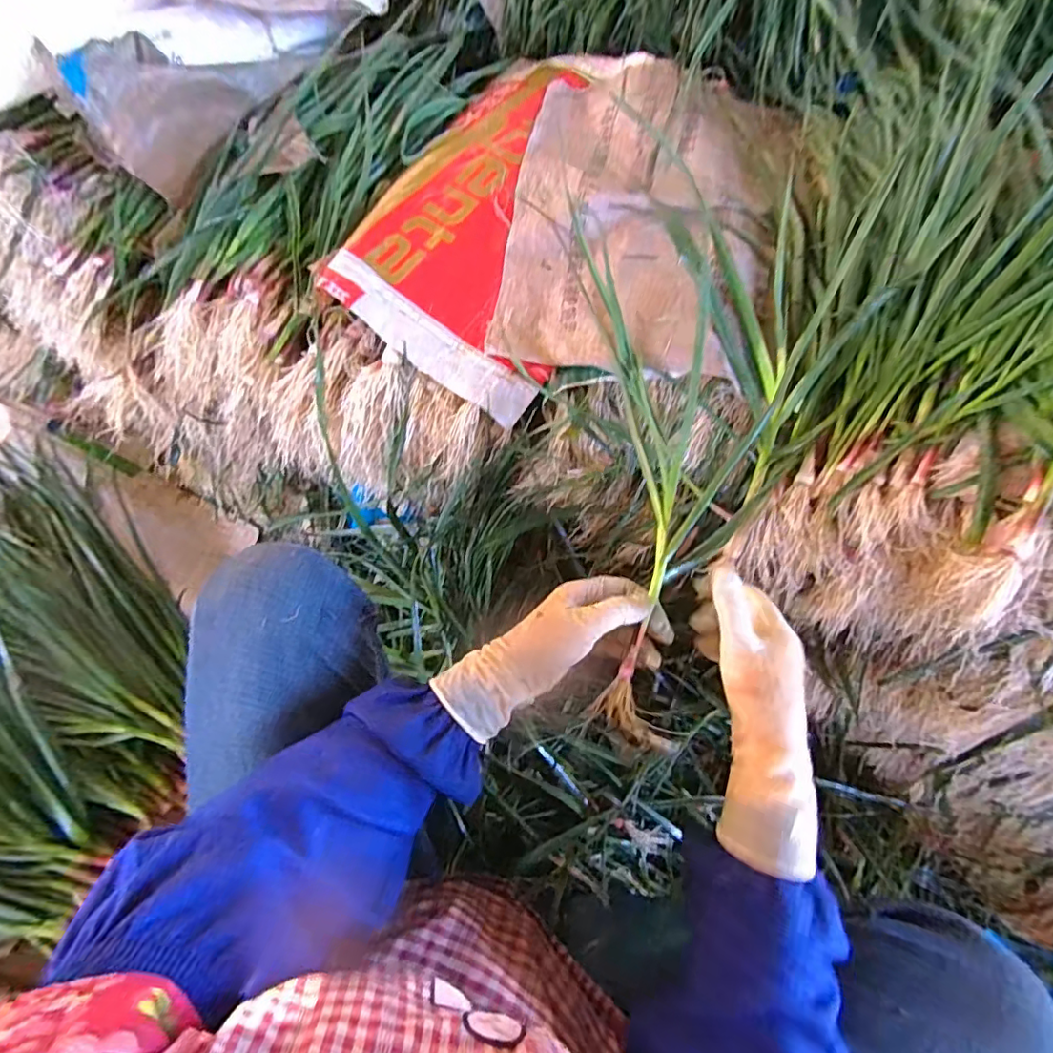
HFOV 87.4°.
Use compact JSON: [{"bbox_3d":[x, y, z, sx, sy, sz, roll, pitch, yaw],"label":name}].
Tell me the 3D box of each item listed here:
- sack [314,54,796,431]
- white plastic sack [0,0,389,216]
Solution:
[{"bbox_3d":[0.067,-0.359,0.612,0.453,0.082,0.512,16,74,13],"label":"sack"},{"bbox_3d":[-0.394,-0.598,0.681,0.180,0.233,0.522,42,57,13],"label":"white plastic sack"}]

